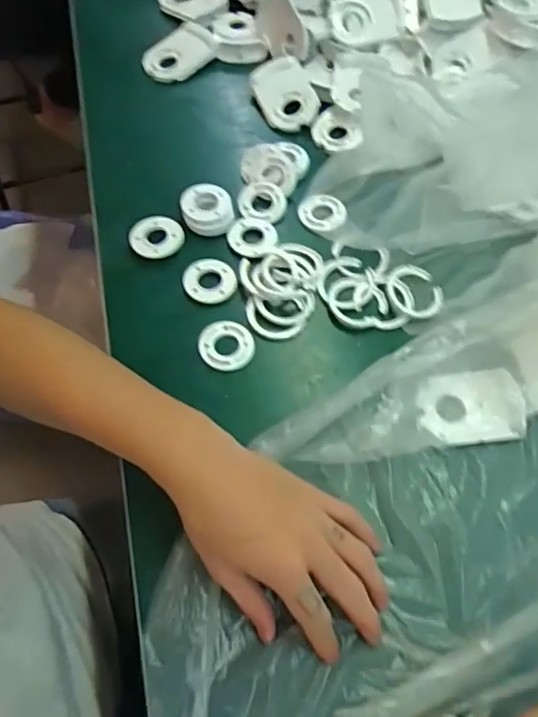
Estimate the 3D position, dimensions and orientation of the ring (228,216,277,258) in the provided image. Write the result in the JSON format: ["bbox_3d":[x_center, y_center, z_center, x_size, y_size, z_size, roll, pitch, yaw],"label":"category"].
[{"bbox_3d":[-0.015,-0.112,0.508,0.042,0.007,0.050,12,63,3],"label":"ring"}]

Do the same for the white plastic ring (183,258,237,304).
[{"bbox_3d":[-0.052,-0.068,0.482,0.044,0.004,0.044,1,63,-2],"label":"white plastic ring"}]

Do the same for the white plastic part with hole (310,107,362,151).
[{"bbox_3d":[0.072,-0.237,0.577,0.055,0.016,0.042,31,65,12],"label":"white plastic part with hole"}]

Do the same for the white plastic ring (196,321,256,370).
[{"bbox_3d":[-0.035,-0.011,0.457,0.045,0.004,0.044,1,63,-2],"label":"white plastic ring"}]

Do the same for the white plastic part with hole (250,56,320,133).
[{"bbox_3d":[0.020,-0.282,0.589,0.059,0.019,0.084,-14,64,-10],"label":"white plastic part with hole"}]

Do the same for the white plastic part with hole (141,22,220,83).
[{"bbox_3d":[-0.099,-0.341,0.618,0.087,0.008,0.050,-41,94,-11],"label":"white plastic part with hole"}]

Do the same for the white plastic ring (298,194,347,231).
[{"bbox_3d":[0.052,-0.142,0.529,0.044,0.007,0.043,1,63,-2],"label":"white plastic ring"}]

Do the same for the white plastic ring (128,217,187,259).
[{"bbox_3d":[-0.102,-0.109,0.499,0.043,0.012,0.048,25,64,10],"label":"white plastic ring"}]

